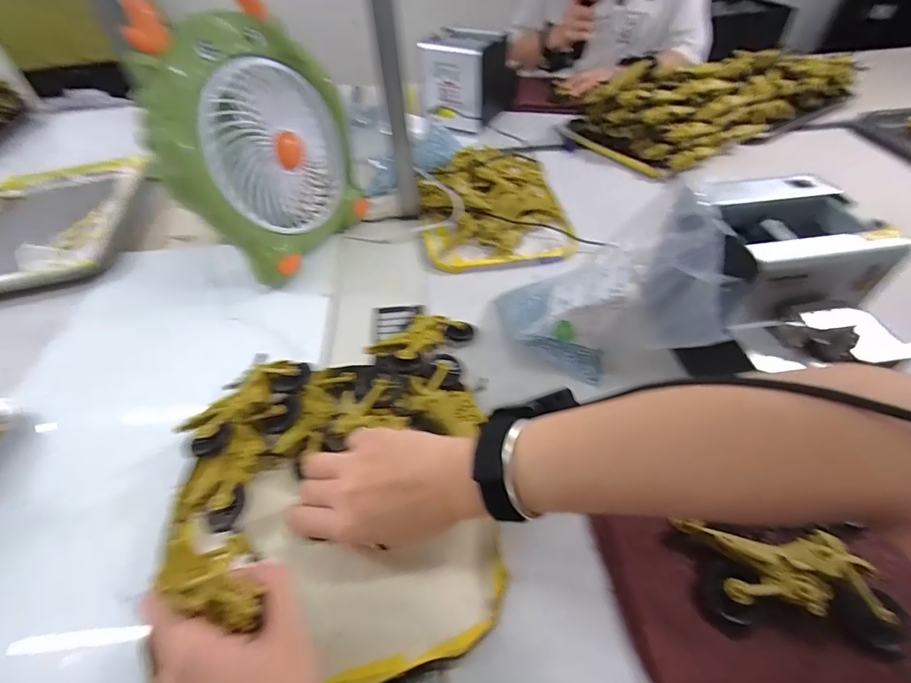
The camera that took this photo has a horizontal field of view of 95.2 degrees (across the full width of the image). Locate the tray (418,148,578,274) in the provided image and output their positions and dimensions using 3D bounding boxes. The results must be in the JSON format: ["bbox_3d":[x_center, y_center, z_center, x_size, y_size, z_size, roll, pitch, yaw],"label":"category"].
[{"bbox_3d":[0.051,-0.209,0.600,0.203,0.056,0.251,-8,49,-3],"label":"tray"}]

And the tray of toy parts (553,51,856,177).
[{"bbox_3d":[0.451,-0.442,0.750,0.446,0.082,0.250,-23,51,-15],"label":"tray of toy parts"}]

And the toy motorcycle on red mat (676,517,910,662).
[{"bbox_3d":[0.227,0.164,0.284,0.121,0.023,0.061,5,49,9],"label":"toy motorcycle on red mat"}]

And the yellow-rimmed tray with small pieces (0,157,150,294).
[{"bbox_3d":[-0.658,-0.210,0.669,0.268,0.029,0.389,-13,49,-7],"label":"yellow-rimmed tray with small pieces"}]

